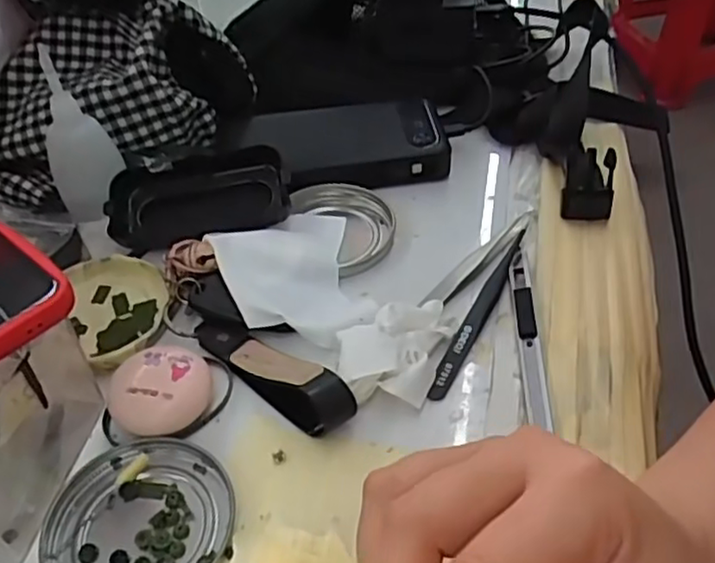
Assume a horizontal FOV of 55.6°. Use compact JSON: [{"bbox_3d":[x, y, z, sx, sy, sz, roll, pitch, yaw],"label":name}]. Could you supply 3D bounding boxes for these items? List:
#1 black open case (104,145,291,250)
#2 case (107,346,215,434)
[{"bbox_3d":[-0.099,-0.055,0.424,0.110,0.032,0.047,-8,46,-5],"label":"black open case"},{"bbox_3d":[-0.095,0.054,0.330,0.047,0.023,0.041,-13,47,-10],"label":"case"}]

